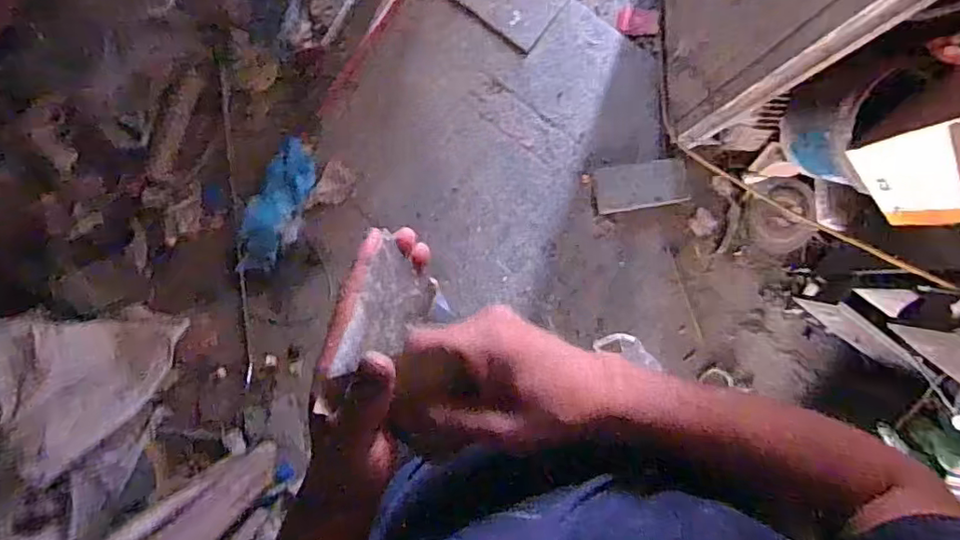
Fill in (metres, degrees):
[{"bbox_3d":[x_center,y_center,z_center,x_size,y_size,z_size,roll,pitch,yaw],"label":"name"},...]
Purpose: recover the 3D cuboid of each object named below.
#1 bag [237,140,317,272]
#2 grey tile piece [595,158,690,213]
[{"bbox_3d":[-0.533,-0.165,1.508,0.137,0.052,0.357,24,89,-2],"label":"bag"},{"bbox_3d":[0.425,-0.223,1.496,0.234,0.015,0.119,-8,94,7],"label":"grey tile piece"}]

